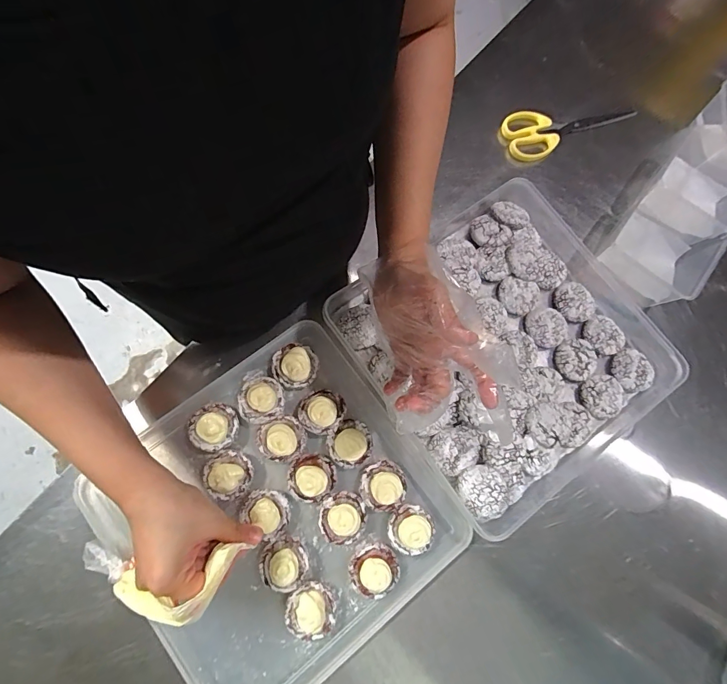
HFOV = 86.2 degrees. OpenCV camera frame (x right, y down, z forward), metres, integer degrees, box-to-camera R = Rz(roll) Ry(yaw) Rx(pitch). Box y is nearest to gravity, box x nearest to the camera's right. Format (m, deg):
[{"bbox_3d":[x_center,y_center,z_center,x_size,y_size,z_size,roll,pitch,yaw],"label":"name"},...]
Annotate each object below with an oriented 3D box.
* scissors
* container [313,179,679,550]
[{"bbox_3d":[0.274,-0.302,0.531,0.174,0.017,0.065,-25,79,-7],"label":"scissors"},{"bbox_3d":[0.163,0.003,0.440,0.302,0.045,0.314,-34,80,-9],"label":"container"}]

